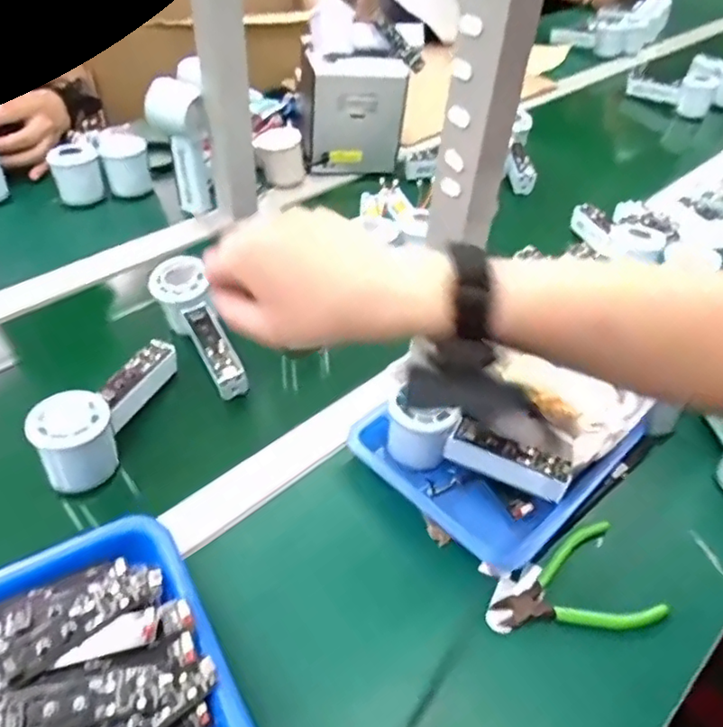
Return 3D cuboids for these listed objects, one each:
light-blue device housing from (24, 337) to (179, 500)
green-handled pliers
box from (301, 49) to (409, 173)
[{"bbox_3d":[-0.210,0.033,0.510,0.052,0.060,0.149,17,45,11],"label":"light-blue device housing"},{"bbox_3d":[0.151,0.165,0.432,0.111,0.022,0.073,-13,47,-20],"label":"green-handled pliers"},{"bbox_3d":[-0.014,-0.342,0.825,0.135,0.137,0.072,1,44,-3],"label":"box"}]

